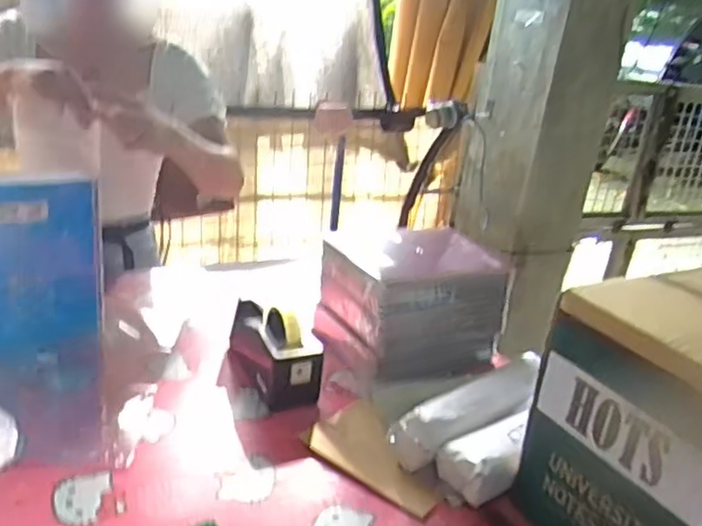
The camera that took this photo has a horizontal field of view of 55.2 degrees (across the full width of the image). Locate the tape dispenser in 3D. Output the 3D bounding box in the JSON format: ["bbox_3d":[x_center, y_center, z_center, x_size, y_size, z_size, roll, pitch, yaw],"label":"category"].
[{"bbox_3d":[-0.124,0.116,1.014,0.077,0.099,0.209,-7,26,-31],"label":"tape dispenser"}]

